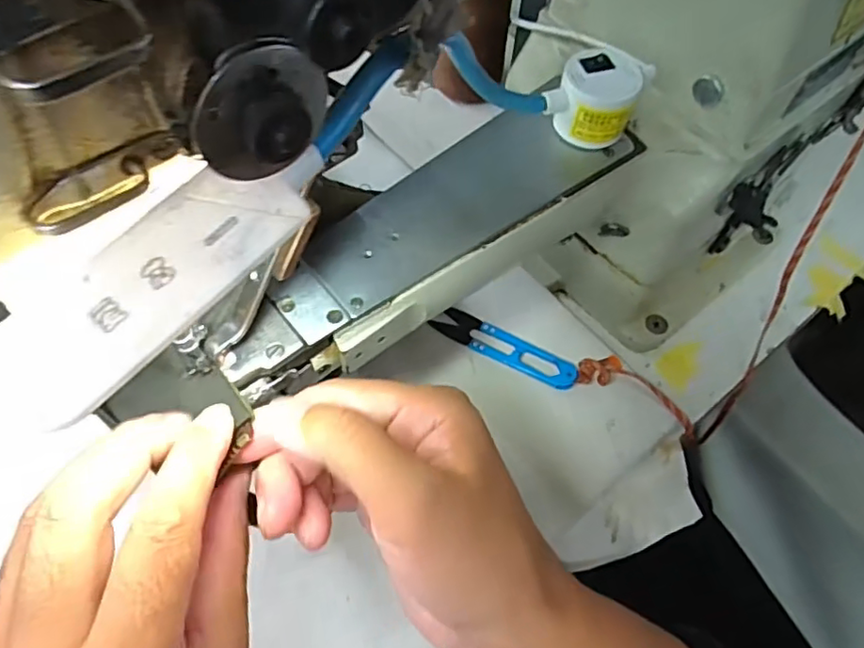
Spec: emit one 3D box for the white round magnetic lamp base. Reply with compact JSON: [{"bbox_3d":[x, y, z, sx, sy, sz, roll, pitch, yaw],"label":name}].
[{"bbox_3d":[0.076,-0.108,0.296,0.040,0.033,0.033,9,62,6],"label":"white round magnetic lamp base"}]

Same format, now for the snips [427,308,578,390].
[{"bbox_3d":[0.048,0.014,0.394,0.096,0.009,0.022,26,65,14],"label":"snips"}]

